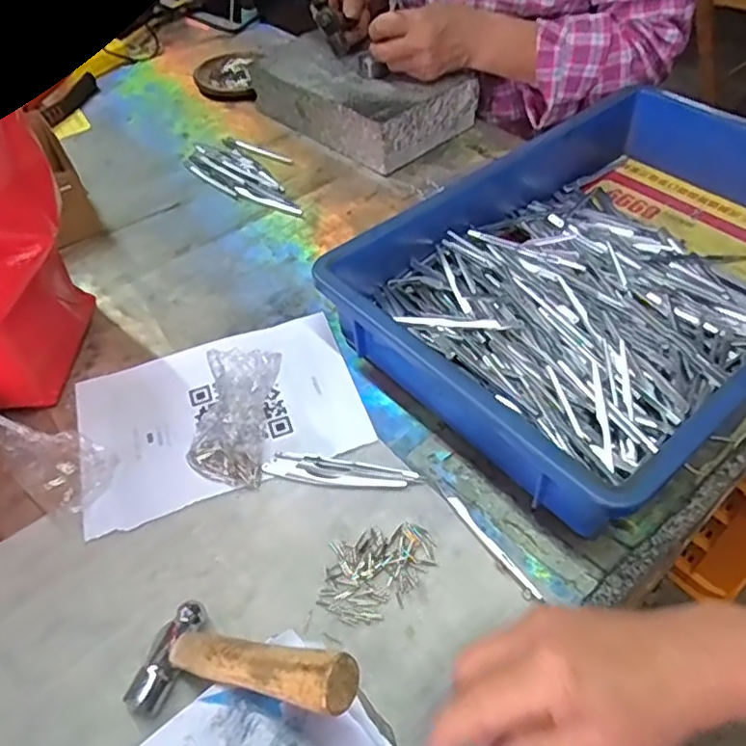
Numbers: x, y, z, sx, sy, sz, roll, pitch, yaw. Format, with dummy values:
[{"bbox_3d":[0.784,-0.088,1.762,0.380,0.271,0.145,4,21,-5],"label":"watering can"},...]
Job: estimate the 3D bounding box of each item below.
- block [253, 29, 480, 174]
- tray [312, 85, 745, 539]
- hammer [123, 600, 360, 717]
[{"bbox_3d":[-0.018,-0.338,0.774,0.247,0.063,0.152,35,59,27],"label":"block"},{"bbox_3d":[0.193,-0.095,0.543,0.428,0.087,0.308,-33,57,-24],"label":"tray"},{"bbox_3d":[-0.067,0.146,0.321,0.152,0.018,0.058,-17,36,42],"label":"hammer"}]

